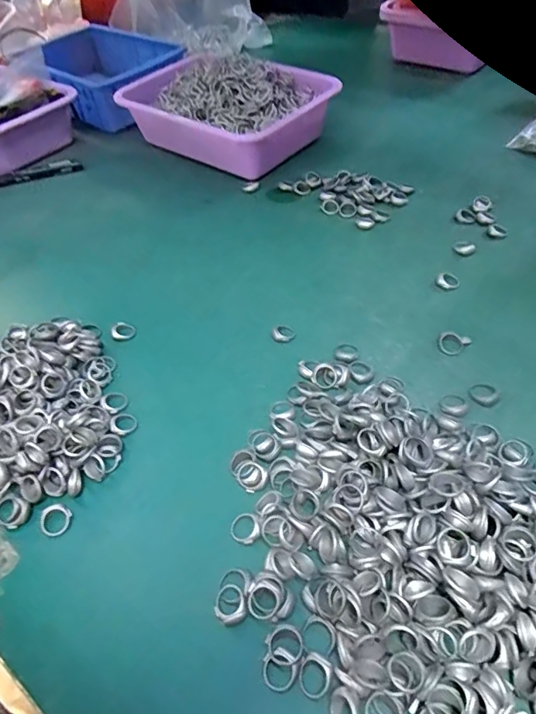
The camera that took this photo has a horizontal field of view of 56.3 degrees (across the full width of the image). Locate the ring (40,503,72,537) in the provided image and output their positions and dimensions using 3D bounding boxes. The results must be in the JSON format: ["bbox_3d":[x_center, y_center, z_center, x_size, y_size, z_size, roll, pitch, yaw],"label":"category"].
[{"bbox_3d":[-0.165,0.125,0.387,0.024,0.006,0.023,-3,47,3],"label":"ring"}]

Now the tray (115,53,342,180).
[{"bbox_3d":[-0.063,-0.381,0.771,0.295,0.094,0.223,29,57,28],"label":"tray"}]

